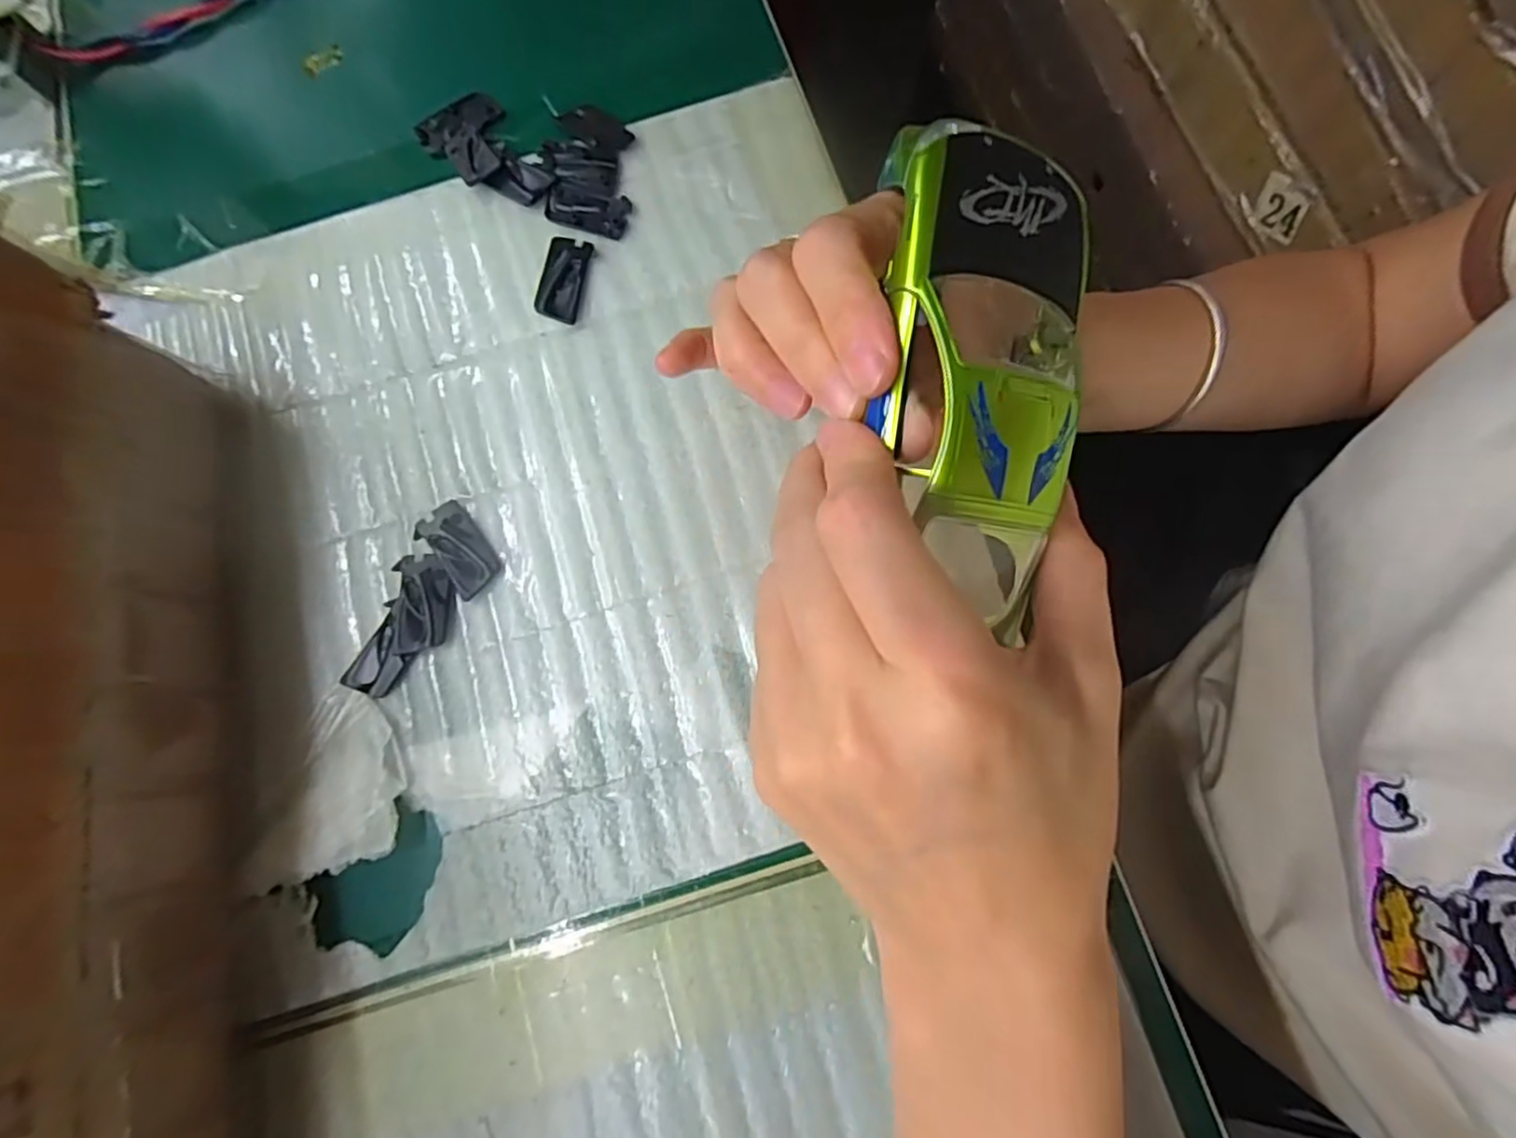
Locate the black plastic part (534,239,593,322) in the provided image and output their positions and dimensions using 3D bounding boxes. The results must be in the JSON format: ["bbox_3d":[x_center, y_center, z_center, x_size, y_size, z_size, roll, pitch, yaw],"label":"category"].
[{"bbox_3d":[-0.073,-0.109,0.256,0.016,0.005,0.033,10,78,6],"label":"black plastic part"}]

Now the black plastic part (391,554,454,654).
[{"bbox_3d":[-0.113,0.011,0.230,0.019,0.004,0.033,-6,77,2],"label":"black plastic part"}]

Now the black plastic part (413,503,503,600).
[{"bbox_3d":[-0.103,-0.007,0.234,0.018,0.004,0.033,-40,78,-6],"label":"black plastic part"}]

